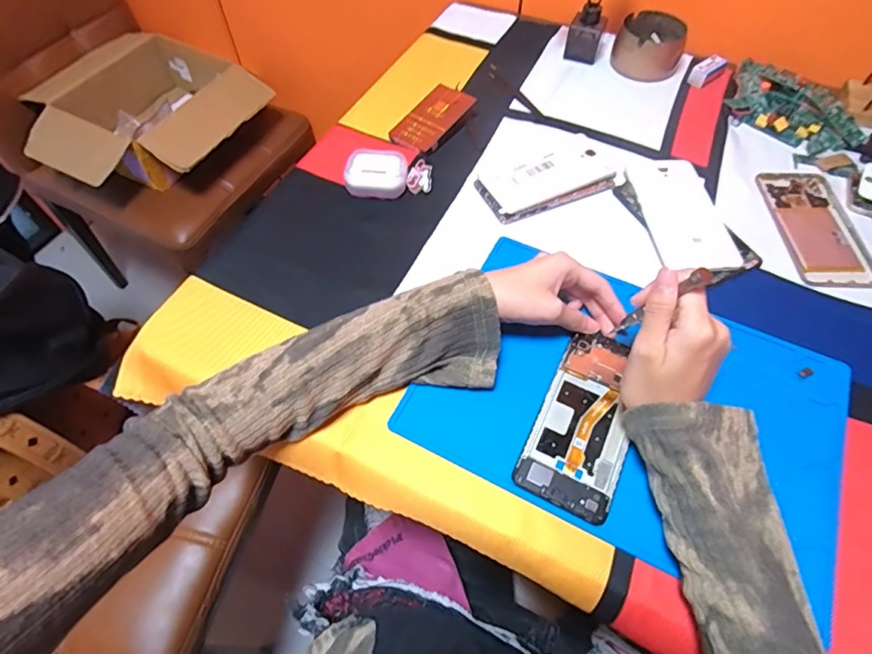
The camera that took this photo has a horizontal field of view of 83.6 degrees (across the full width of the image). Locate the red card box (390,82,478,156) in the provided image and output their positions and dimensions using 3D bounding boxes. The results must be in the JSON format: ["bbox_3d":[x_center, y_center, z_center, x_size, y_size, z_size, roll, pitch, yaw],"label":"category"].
[{"bbox_3d":[-0.002,-0.247,0.582,0.056,0.023,0.104,30,63,18],"label":"red card box"}]

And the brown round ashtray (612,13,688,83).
[{"bbox_3d":[0.281,-0.370,0.645,0.086,0.044,0.082,0,58,0],"label":"brown round ashtray"}]

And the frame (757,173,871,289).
[{"bbox_3d":[0.391,-0.106,0.502,0.075,0.004,0.156,1,58,1],"label":"frame"}]

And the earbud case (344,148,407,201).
[{"bbox_3d":[-0.064,-0.168,0.530,0.066,0.023,0.049,1,58,1],"label":"earbud case"}]

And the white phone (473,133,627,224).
[{"bbox_3d":[0.124,-0.165,0.534,0.157,0.013,0.080,-22,60,-13],"label":"white phone"}]

